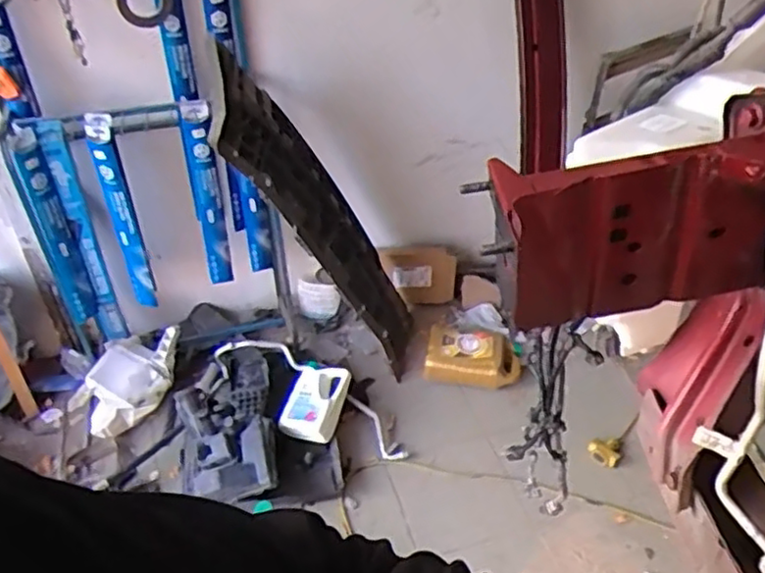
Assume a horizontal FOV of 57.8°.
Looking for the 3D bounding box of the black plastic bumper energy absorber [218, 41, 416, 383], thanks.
[{"bbox_3d":[-0.106,-0.096,1.831,0.163,1.157,0.225,-36,48,-2],"label":"black plastic bumper energy absorber"}]

